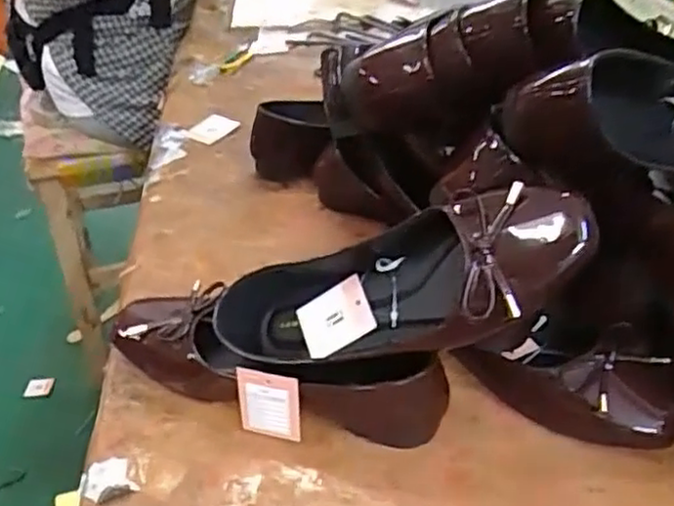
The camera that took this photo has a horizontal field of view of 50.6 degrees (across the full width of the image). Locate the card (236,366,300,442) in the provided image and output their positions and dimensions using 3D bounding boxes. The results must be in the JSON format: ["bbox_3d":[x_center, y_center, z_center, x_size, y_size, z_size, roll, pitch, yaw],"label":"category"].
[{"bbox_3d":[-0.043,0.094,0.445,0.040,0.050,0.004,8,28,14],"label":"card"}]

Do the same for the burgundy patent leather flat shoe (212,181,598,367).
[{"bbox_3d":[0.025,0.025,0.427,0.250,0.061,0.072,-18,31,26],"label":"burgundy patent leather flat shoe"}]

